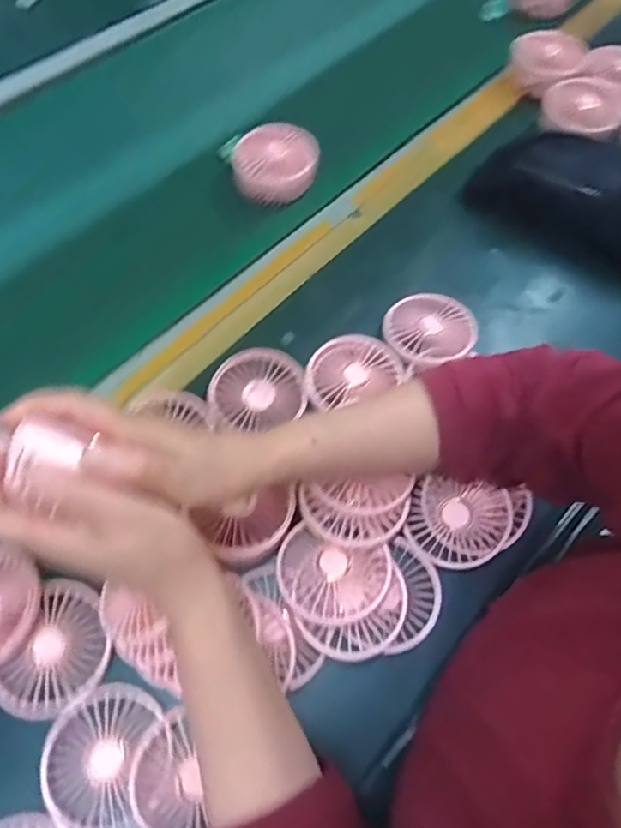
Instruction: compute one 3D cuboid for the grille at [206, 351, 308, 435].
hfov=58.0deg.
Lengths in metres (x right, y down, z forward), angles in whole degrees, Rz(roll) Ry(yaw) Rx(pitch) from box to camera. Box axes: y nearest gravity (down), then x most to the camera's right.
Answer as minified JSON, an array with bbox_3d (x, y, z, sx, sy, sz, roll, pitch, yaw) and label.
[{"bbox_3d":[-0.049,-0.022,0.521,0.086,0.013,0.078,-18,64,-11],"label":"grille"}]

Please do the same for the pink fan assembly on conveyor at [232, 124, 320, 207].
[{"bbox_3d":[-0.039,-0.280,0.629,0.092,0.042,0.087,0,62,-2],"label":"pink fan assembly on conveyor"}]

